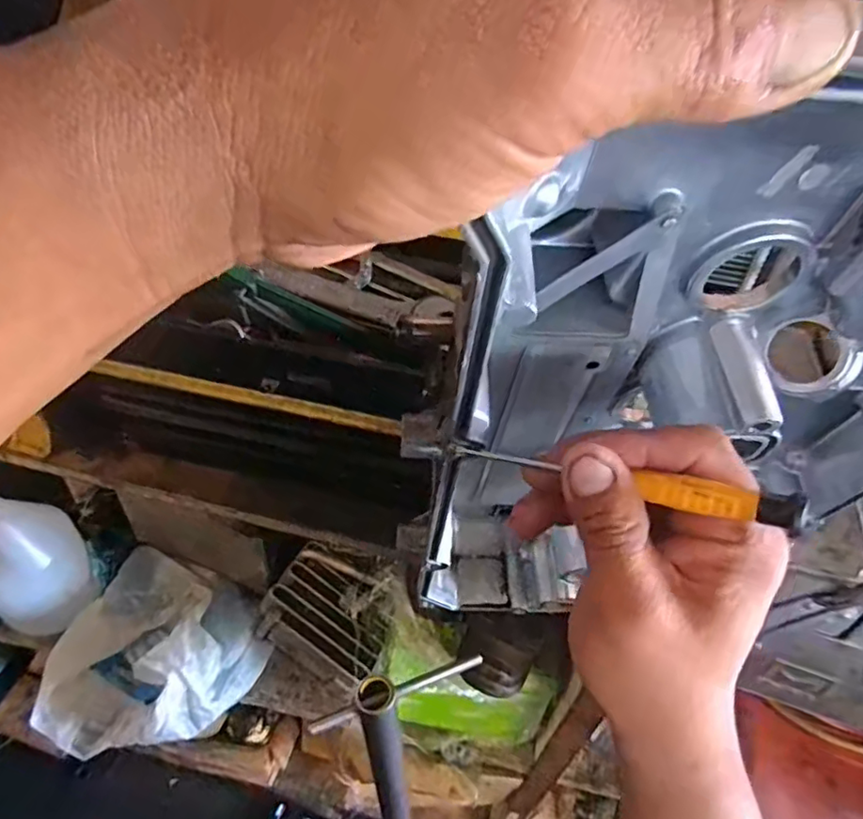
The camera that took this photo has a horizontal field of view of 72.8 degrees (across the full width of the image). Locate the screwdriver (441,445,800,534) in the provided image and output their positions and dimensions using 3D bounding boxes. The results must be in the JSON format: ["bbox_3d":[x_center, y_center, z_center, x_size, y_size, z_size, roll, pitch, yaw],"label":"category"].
[{"bbox_3d":[0.066,0.026,0.223,0.131,0.009,0.011,10,38,36],"label":"screwdriver"}]

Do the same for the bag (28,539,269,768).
[{"bbox_3d":[-0.421,0.377,0.898,0.298,0.194,0.284,18,44,13],"label":"bag"}]

